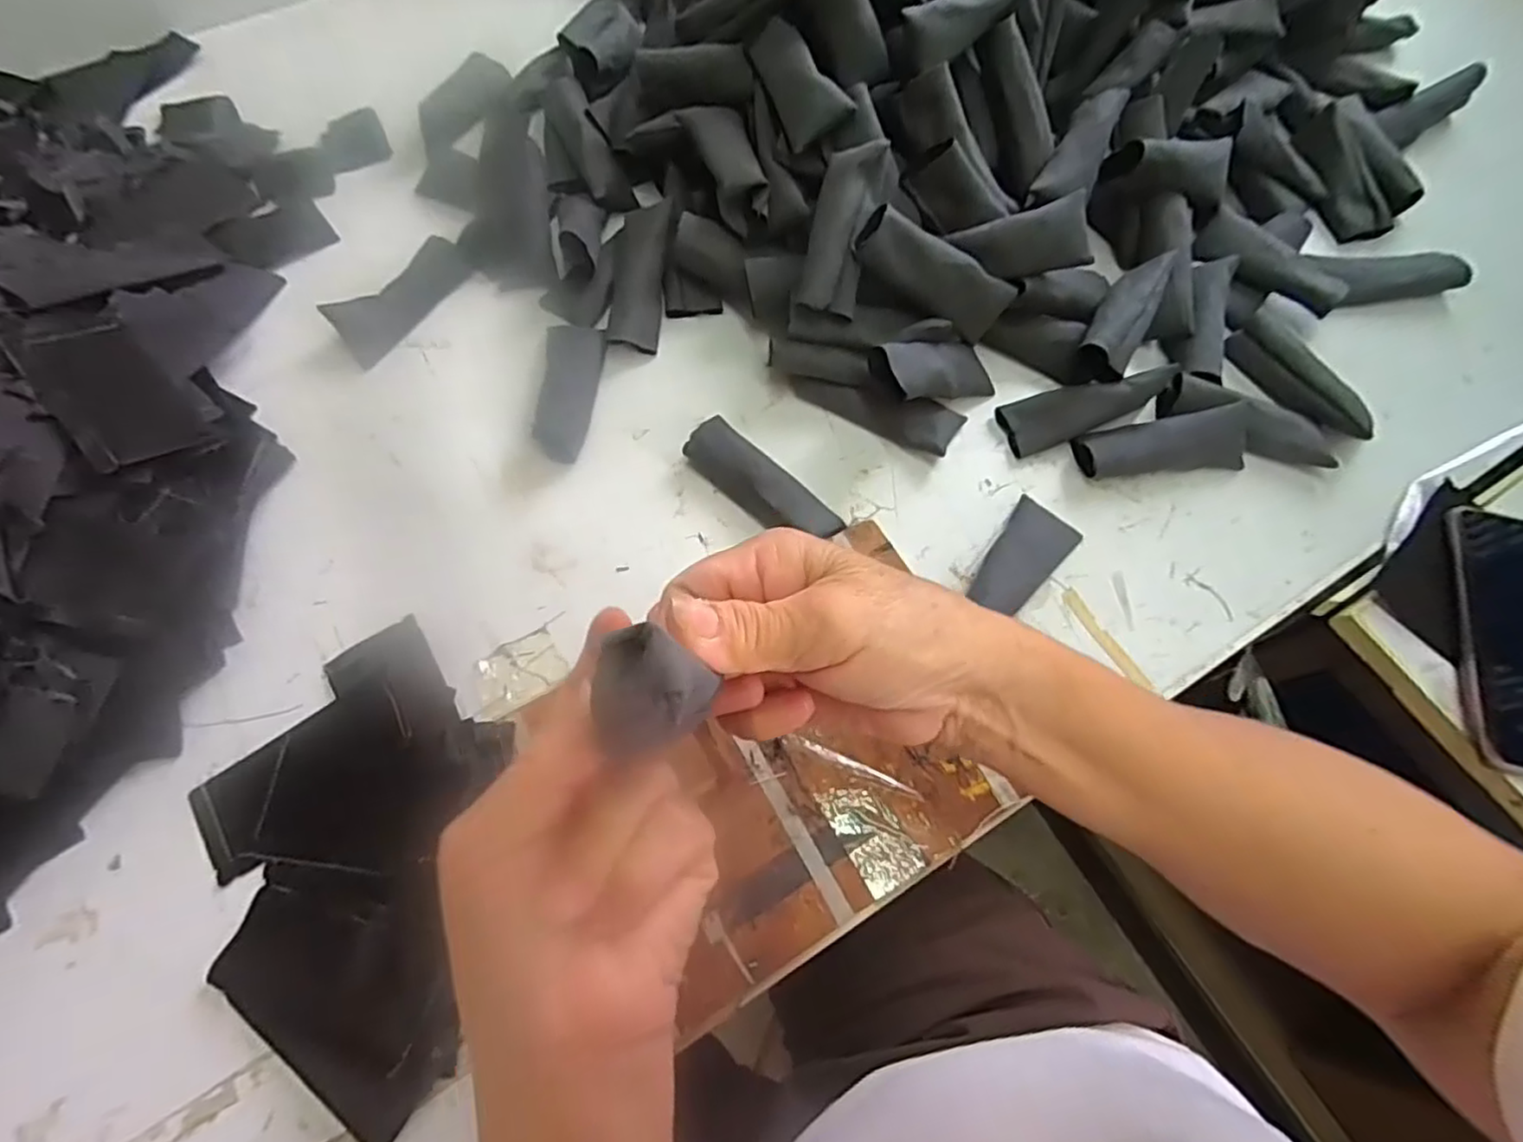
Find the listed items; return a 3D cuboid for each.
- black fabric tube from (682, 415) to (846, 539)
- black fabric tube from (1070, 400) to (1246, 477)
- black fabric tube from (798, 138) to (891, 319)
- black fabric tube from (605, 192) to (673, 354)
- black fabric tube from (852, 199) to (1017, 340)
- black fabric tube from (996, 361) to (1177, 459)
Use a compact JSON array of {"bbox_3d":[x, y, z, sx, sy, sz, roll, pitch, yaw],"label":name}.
[{"bbox_3d":[0.000,-0.053,0.424,0.105,0.027,0.037,39,72,14],"label":"black fabric tube"},{"bbox_3d":[0.257,-0.081,0.431,0.103,0.032,0.028,-5,68,-3],"label":"black fabric tube"},{"bbox_3d":[0.049,-0.209,0.417,0.035,0.014,0.099,15,97,5],"label":"black fabric tube"},{"bbox_3d":[-0.082,-0.199,0.458,0.031,0.024,0.098,9,90,3],"label":"black fabric tube"},{"bbox_3d":[0.108,-0.187,0.429,0.109,0.039,0.025,19,31,-29],"label":"black fabric tube"},{"bbox_3d":[0.208,-0.105,0.436,0.104,0.019,0.032,-17,68,10],"label":"black fabric tube"}]

